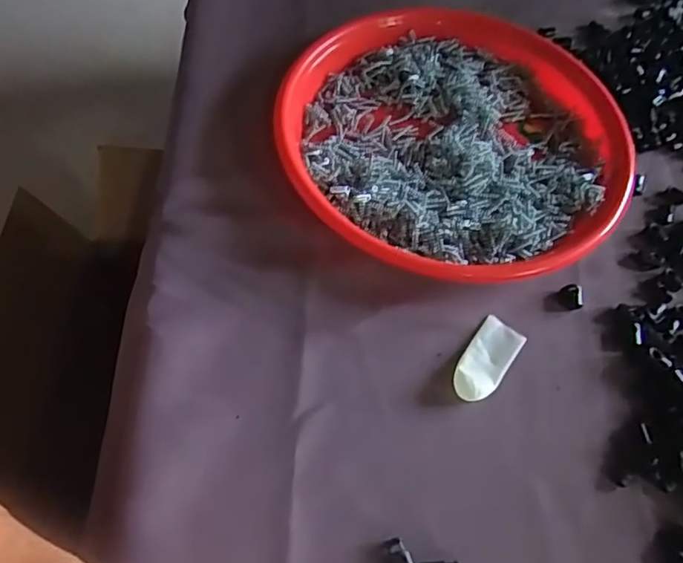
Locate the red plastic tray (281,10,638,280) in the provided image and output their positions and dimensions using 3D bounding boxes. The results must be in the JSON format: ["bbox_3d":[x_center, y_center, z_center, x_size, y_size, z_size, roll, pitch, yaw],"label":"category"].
[{"bbox_3d":[0.078,-0.101,0.410,0.228,0.028,0.224,19,62,7],"label":"red plastic tray"}]

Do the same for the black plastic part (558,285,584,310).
[{"bbox_3d":[0.142,0.009,0.367,0.015,0.006,0.015,7,61,1],"label":"black plastic part"}]

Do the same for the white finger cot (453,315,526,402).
[{"bbox_3d":[0.084,0.045,0.345,0.026,0.007,0.055,34,65,15],"label":"white finger cot"}]

